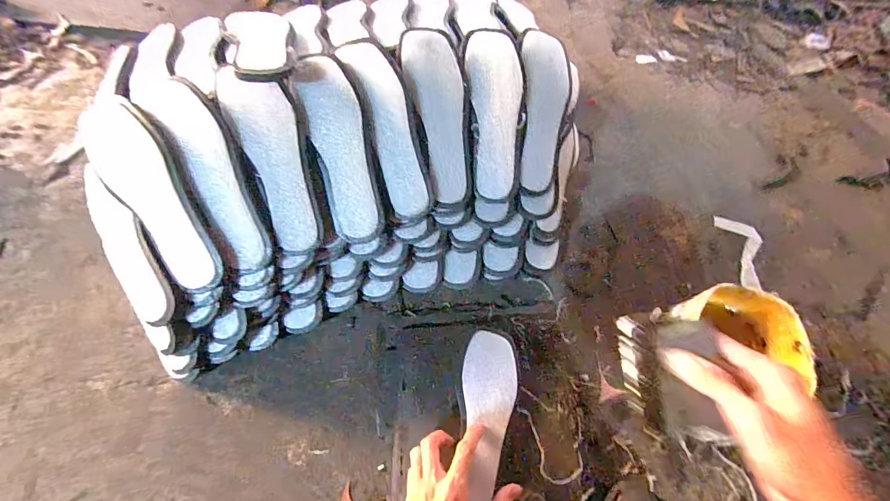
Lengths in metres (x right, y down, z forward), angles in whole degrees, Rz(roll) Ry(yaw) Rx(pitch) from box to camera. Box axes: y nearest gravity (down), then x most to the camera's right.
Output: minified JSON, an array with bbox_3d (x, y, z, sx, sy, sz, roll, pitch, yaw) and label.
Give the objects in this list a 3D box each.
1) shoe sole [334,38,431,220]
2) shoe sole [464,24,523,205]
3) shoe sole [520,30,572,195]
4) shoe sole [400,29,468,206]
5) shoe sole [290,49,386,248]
[{"bbox_3d":[-0.069,-0.151,0.510,0.057,0.022,0.226,-17,99,-10],"label":"shoe sole"},{"bbox_3d":[0.068,-0.183,0.543,0.072,0.024,0.225,-3,93,-4],"label":"shoe sole"},{"bbox_3d":[0.138,-0.191,0.558,0.073,0.030,0.214,3,94,-1],"label":"shoe sole"},{"bbox_3d":[-0.005,-0.173,0.527,0.071,0.015,0.219,-11,98,-7],"label":"shoe sole"},{"bbox_3d":[-0.124,-0.122,0.490,0.064,0.014,0.221,-14,96,-8],"label":"shoe sole"}]

